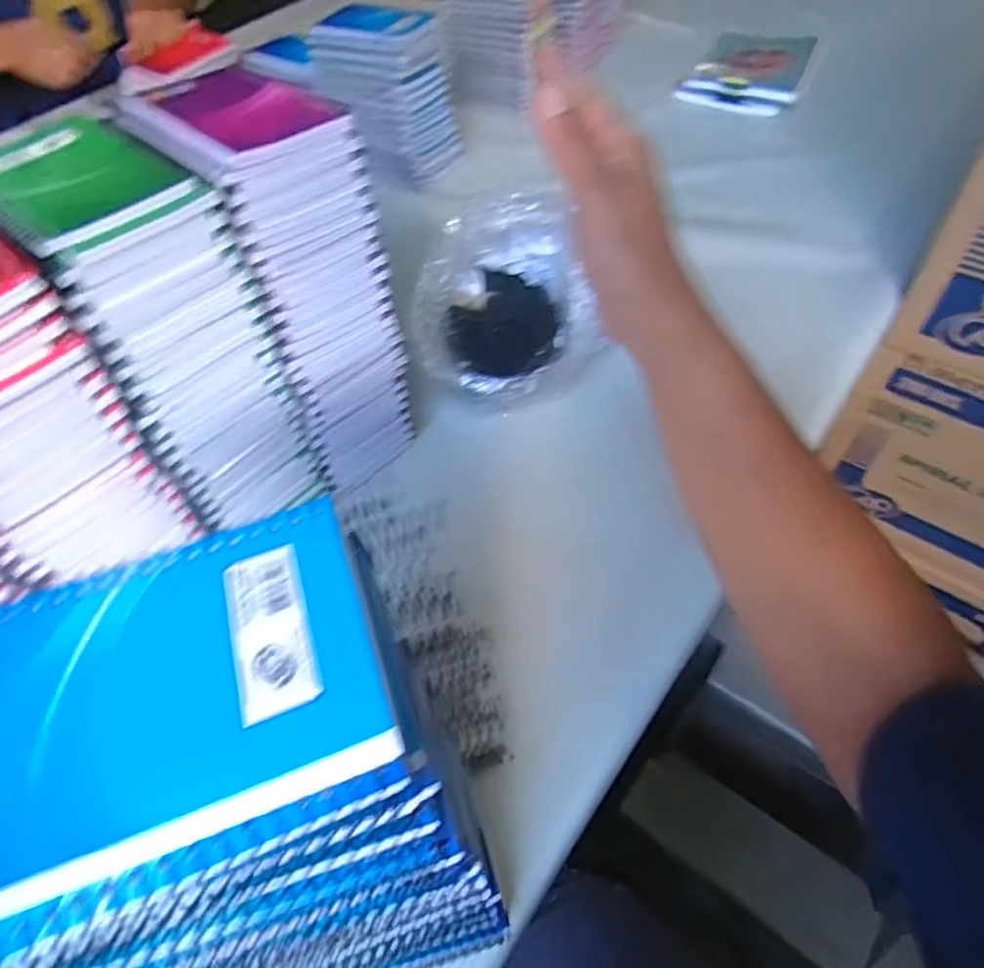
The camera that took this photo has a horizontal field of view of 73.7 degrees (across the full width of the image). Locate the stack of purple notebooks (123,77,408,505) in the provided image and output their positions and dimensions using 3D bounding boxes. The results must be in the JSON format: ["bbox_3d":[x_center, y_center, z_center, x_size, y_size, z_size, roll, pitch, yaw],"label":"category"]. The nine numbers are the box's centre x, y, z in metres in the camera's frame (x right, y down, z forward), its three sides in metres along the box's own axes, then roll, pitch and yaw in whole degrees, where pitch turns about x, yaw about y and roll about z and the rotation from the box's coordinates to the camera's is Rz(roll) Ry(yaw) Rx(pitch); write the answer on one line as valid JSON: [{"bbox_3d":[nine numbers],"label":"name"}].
[{"bbox_3d":[-0.137,-0.142,0.483,0.103,0.267,0.117,-36,59,-19],"label":"stack of purple notebooks"}]

